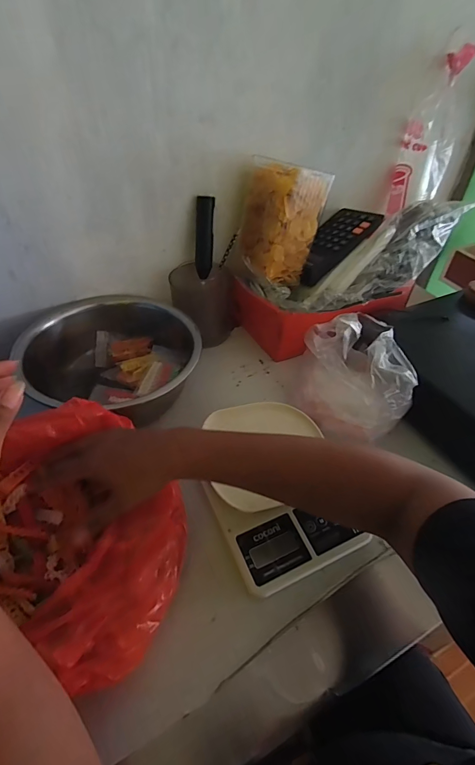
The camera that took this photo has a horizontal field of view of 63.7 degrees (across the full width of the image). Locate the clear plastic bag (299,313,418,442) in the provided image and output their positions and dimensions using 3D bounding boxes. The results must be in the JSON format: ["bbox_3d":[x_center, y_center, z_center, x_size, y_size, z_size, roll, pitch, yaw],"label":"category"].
[{"bbox_3d":[0.166,-0.015,0.529,0.122,0.120,0.146,-10,46,-13],"label":"clear plastic bag"}]

